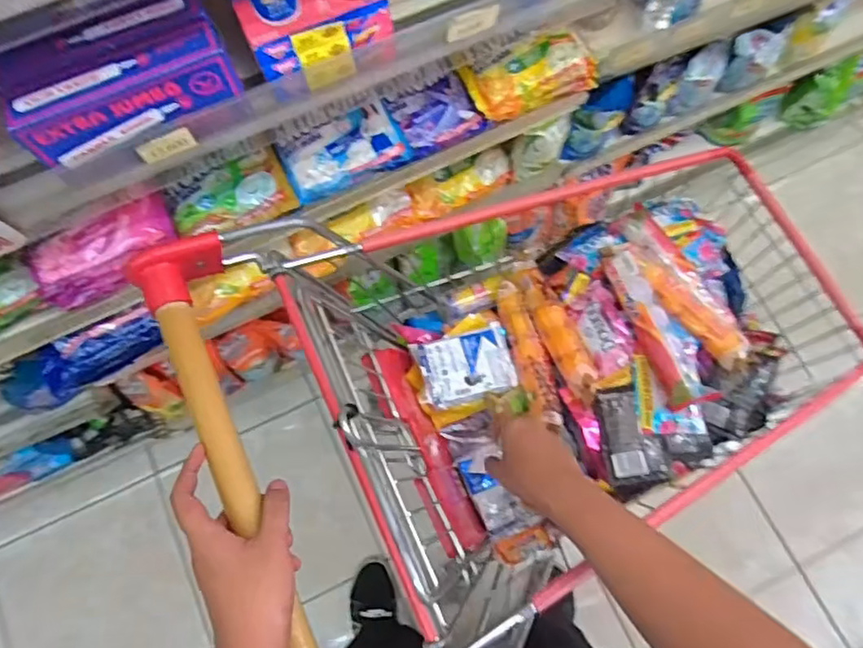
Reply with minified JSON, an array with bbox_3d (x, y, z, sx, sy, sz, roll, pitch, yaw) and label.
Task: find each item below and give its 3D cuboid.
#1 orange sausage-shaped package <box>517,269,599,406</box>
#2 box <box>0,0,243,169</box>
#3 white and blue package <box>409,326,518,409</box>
[{"bbox_3d":[0.159,0.004,0.746,0.046,0.034,0.201,-16,55,-4],"label":"orange sausage-shaped package"},{"bbox_3d":[-0.290,-0.235,0.551,0.190,0.072,0.095,-26,74,-7],"label":"box"},{"bbox_3d":[0.044,0.054,0.756,0.119,0.018,0.087,-14,73,-3],"label":"white and blue package"}]

